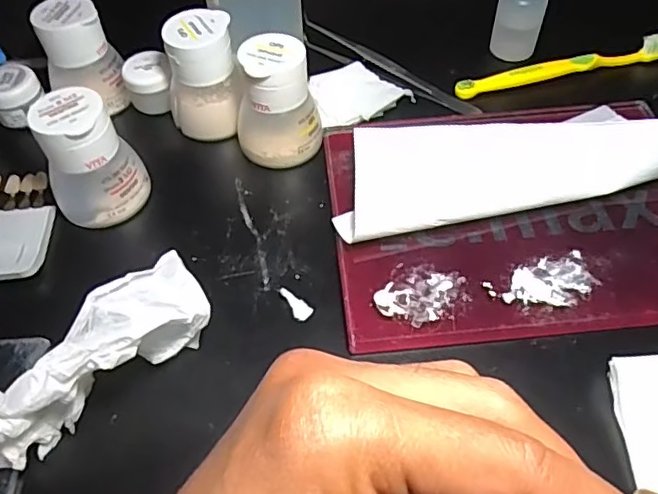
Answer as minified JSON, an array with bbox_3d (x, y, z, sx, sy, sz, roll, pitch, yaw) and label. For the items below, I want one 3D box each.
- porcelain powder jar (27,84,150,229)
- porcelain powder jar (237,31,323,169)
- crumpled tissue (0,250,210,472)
[{"bbox_3d":[-0.127,-0.047,0.303,0.041,0.058,0.043,22,58,18],"label":"porcelain powder jar"},{"bbox_3d":[-0.030,-0.083,0.326,0.046,0.057,0.041,-10,54,-5],"label":"porcelain powder jar"},{"bbox_3d":[-0.099,0.048,0.240,0.107,0.042,0.040,-34,59,-20],"label":"crumpled tissue"}]

